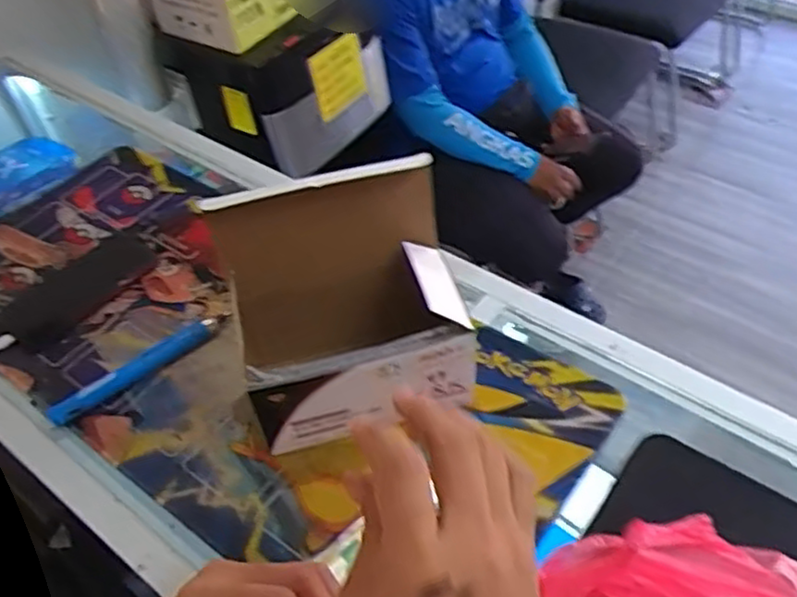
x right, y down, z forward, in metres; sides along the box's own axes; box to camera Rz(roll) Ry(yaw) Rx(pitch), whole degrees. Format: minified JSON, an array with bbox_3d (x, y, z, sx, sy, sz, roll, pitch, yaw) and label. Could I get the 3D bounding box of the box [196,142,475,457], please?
[{"bbox_3d":[-0.042,0.007,0.561,0.168,0.168,0.108,-10,48,-2],"label":"box"}]

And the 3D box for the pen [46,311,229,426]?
[{"bbox_3d":[-0.237,0.063,0.676,0.177,0.014,0.020,-35,53,-22],"label":"pen"}]

